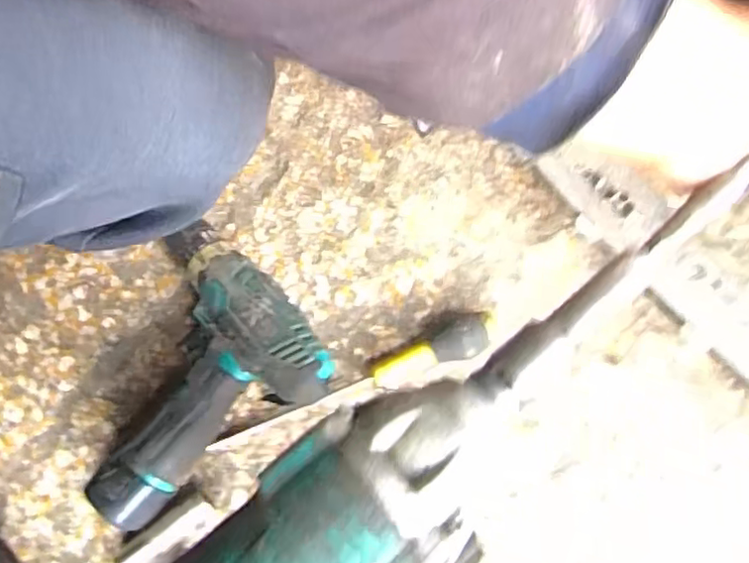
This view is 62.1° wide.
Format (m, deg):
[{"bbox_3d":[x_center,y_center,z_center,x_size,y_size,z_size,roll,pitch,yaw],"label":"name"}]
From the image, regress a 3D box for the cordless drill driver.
[{"bbox_3d":[-0.154,0.054,0.482,0.190,0.061,0.192,-33,75,-10],"label":"cordless drill driver"}]

